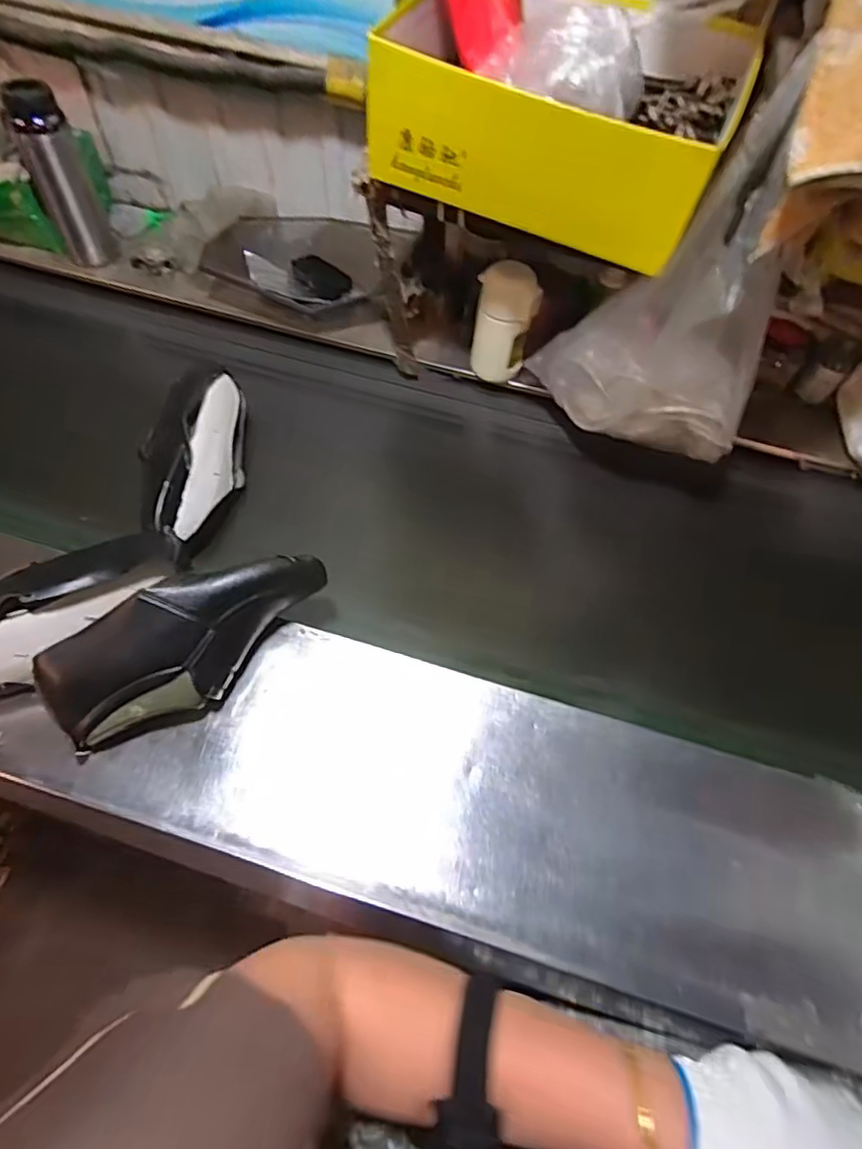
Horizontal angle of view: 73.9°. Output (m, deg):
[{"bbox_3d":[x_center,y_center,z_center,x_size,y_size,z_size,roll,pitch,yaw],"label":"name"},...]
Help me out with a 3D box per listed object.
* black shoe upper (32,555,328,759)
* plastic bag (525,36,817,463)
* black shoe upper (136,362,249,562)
[{"bbox_3d":[-0.220,0.066,0.539,0.269,0.099,0.090,-24,64,-18],"label":"black shoe upper"},{"bbox_3d":[0.281,-0.295,0.633,0.153,0.310,0.251,-22,63,-17],"label":"plastic bag"},{"bbox_3d":[-0.296,-0.147,0.711,0.104,0.102,0.282,-4,59,-7],"label":"black shoe upper"}]

